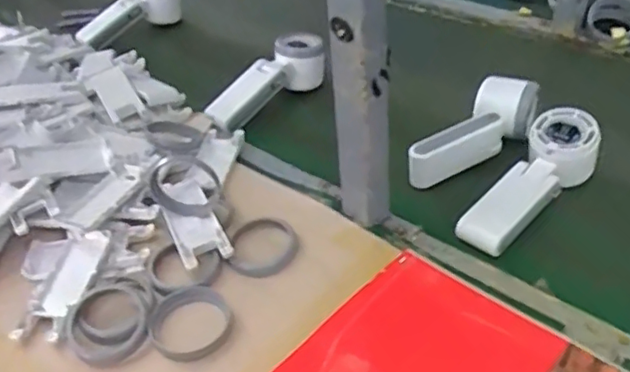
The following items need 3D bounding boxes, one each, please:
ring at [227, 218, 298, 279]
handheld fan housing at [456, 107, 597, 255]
[{"bbox_3d":[-0.042,0.051,0.503,0.054,0.015,0.057,-4,40,3],"label":"ring"},{"bbox_3d":[0.191,-0.001,0.544,0.166,0.042,0.054,-42,50,-19],"label":"handheld fan housing"}]

